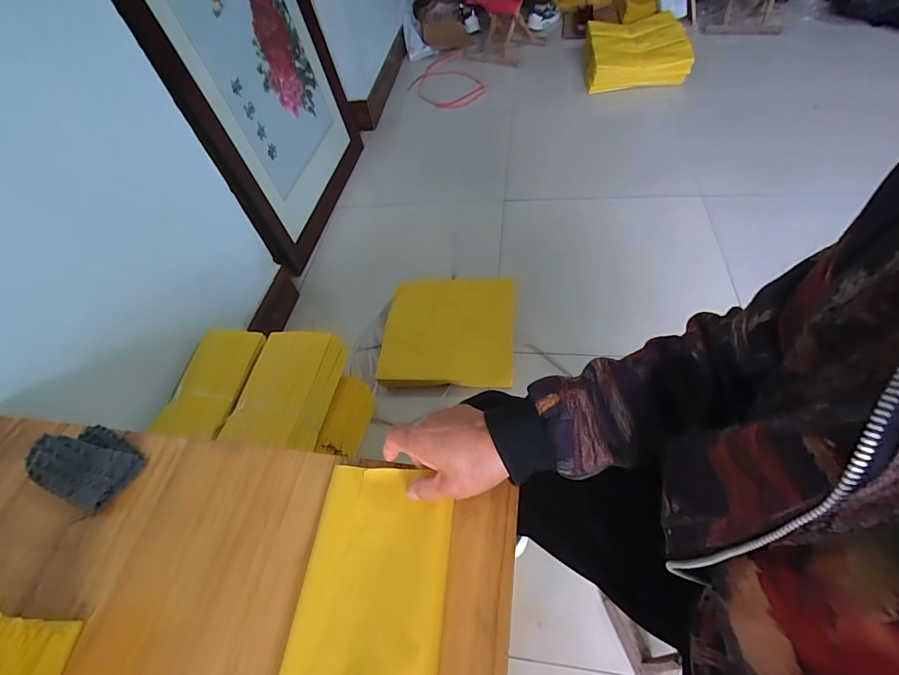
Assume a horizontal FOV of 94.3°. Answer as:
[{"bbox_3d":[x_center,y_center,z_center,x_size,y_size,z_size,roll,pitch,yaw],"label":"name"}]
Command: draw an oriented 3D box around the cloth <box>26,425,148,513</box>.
[{"bbox_3d":[-0.390,0.134,0.447,0.105,0.033,0.069,21,59,22],"label":"cloth"}]

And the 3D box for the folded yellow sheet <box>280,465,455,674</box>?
[{"bbox_3d":[-0.069,0.248,0.303,0.118,0.028,0.304,2,53,7],"label":"folded yellow sheet"}]

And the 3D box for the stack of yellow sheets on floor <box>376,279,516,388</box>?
[{"bbox_3d":[0.001,-0.017,1.044,0.326,0.050,0.298,4,67,-3],"label":"stack of yellow sheets on floor"}]

